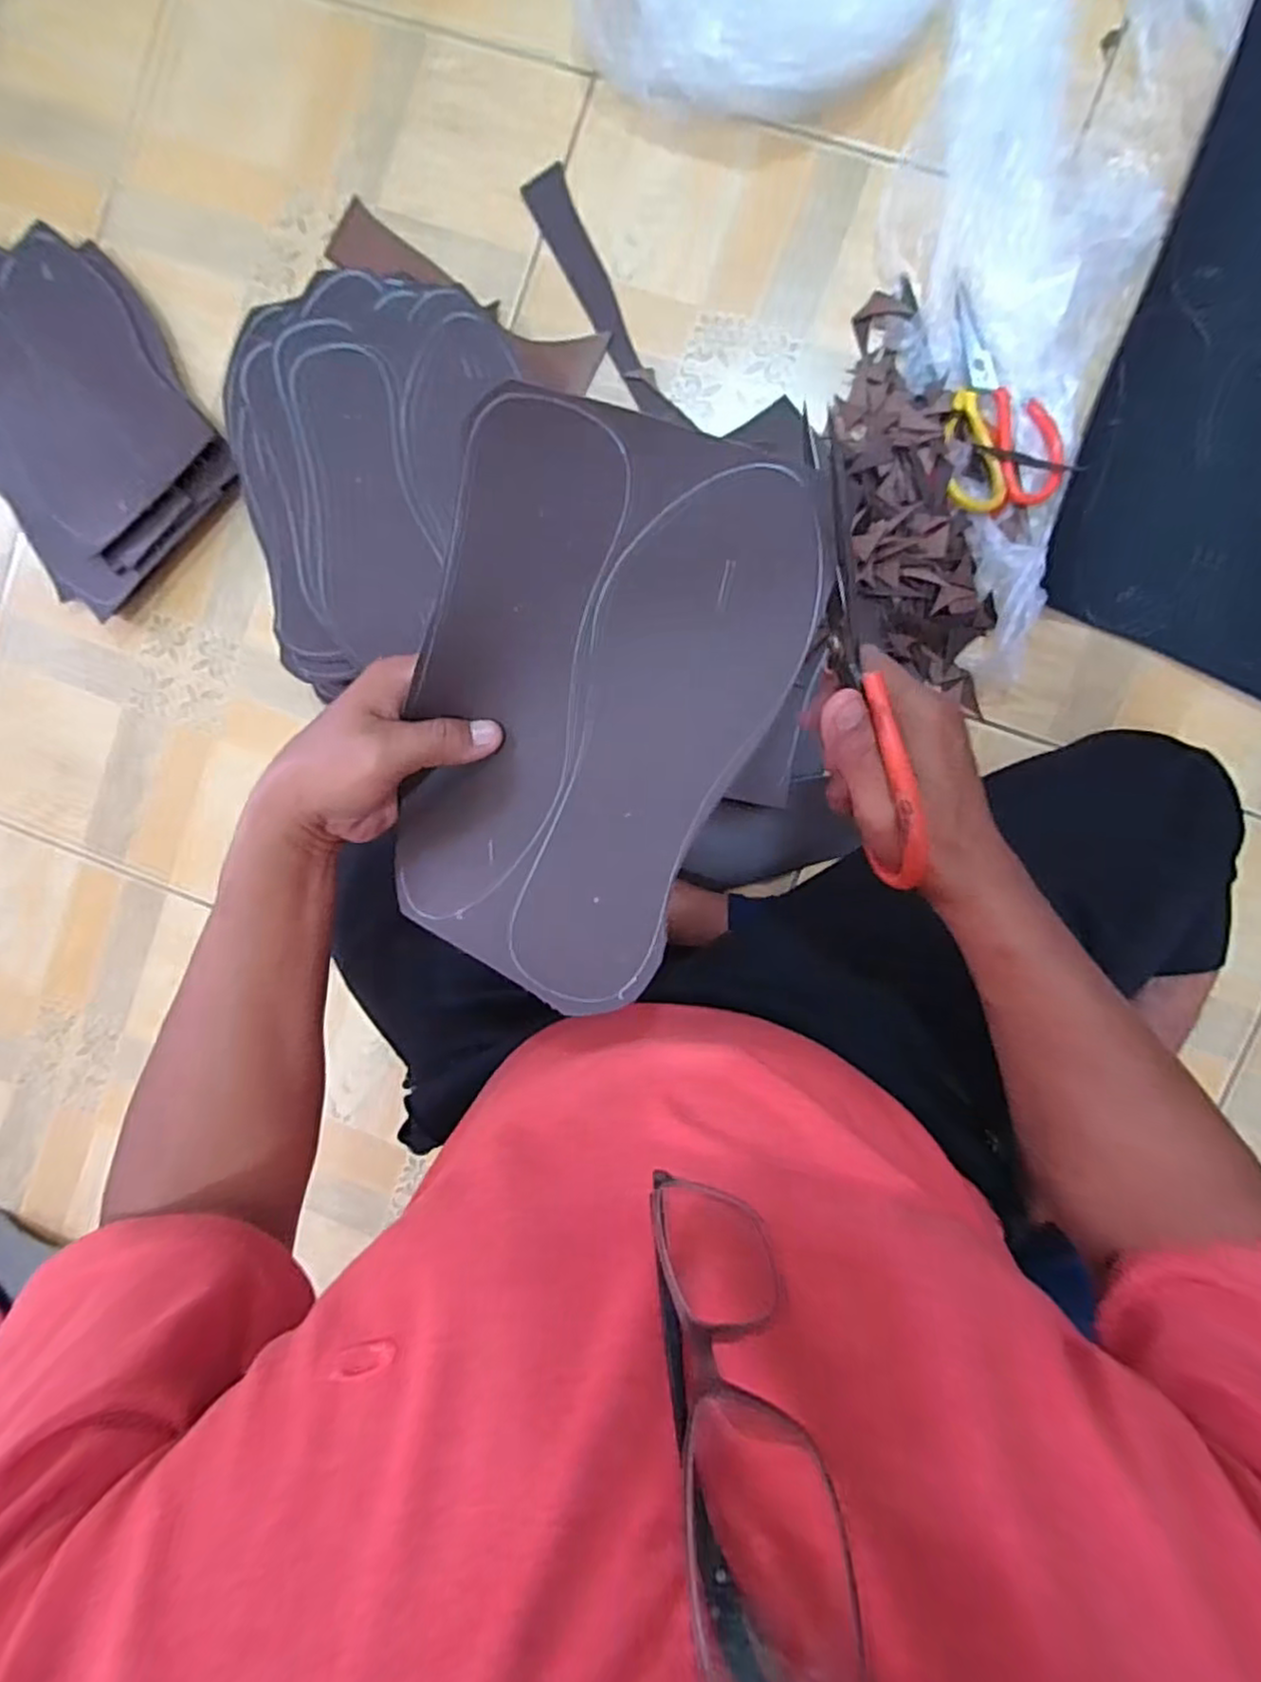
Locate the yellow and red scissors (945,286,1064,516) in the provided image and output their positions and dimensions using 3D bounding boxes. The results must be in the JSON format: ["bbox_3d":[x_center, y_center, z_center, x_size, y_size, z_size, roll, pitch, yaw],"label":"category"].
[{"bbox_3d":[0.304,-0.351,0.559,0.091,0.017,0.170,2,94,5],"label":"yellow and red scissors"}]

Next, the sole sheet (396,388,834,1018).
[{"bbox_3d":[-0.021,-0.058,0.323,0.168,0.060,0.246,19,96,4],"label":"sole sheet"}]

